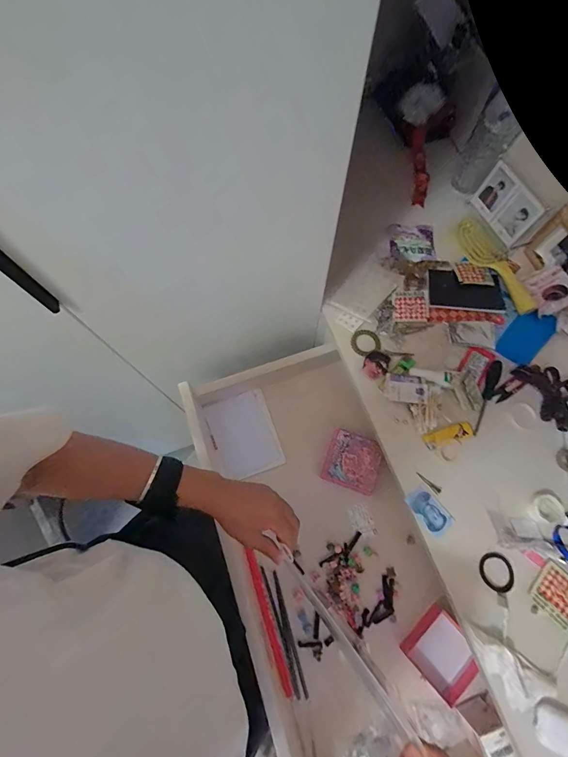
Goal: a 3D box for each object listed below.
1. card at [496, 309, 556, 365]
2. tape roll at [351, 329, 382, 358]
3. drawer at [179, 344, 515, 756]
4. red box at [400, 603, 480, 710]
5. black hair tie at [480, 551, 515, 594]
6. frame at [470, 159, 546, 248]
[{"bbox_3d":[0.427,-0.075,0.598,0.119,0.008,0.063,-42,76,-13],"label":"card"},{"bbox_3d":[0.143,-0.063,0.602,0.048,0.013,0.049,0,71,0],"label":"tape roll"},{"bbox_3d":[0.075,0.280,0.584,0.310,0.111,0.654,-18,72,-6],"label":"drawer"},{"bbox_3d":[0.249,0.431,0.543,0.090,0.048,0.096,-42,76,-13],"label":"red box"},{"bbox_3d":[0.303,0.276,0.485,0.045,0.010,0.049,22,66,17],"label":"black hair tie"},{"bbox_3d":[0.414,-0.322,0.640,0.020,0.084,0.130,-22,72,-8],"label":"frame"}]

